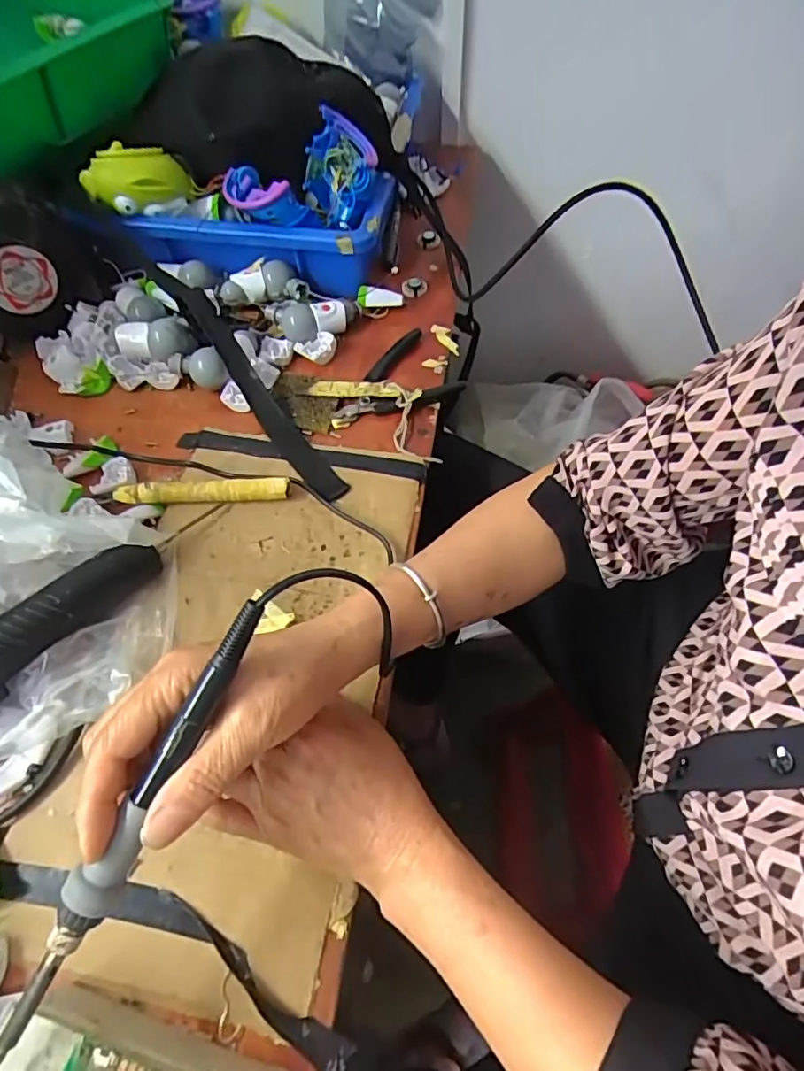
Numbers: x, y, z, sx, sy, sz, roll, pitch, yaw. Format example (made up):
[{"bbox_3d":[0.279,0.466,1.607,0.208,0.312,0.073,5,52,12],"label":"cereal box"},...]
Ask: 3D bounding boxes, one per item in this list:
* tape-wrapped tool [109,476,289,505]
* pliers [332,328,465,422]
[{"bbox_3d":[-0.154,-0.034,0.428,0.131,0.016,0.015,-3,58,0],"label":"tape-wrapped tool"},{"bbox_3d":[-0.013,-0.140,0.499,0.116,0.014,0.086,-30,62,-15],"label":"pliers"}]

